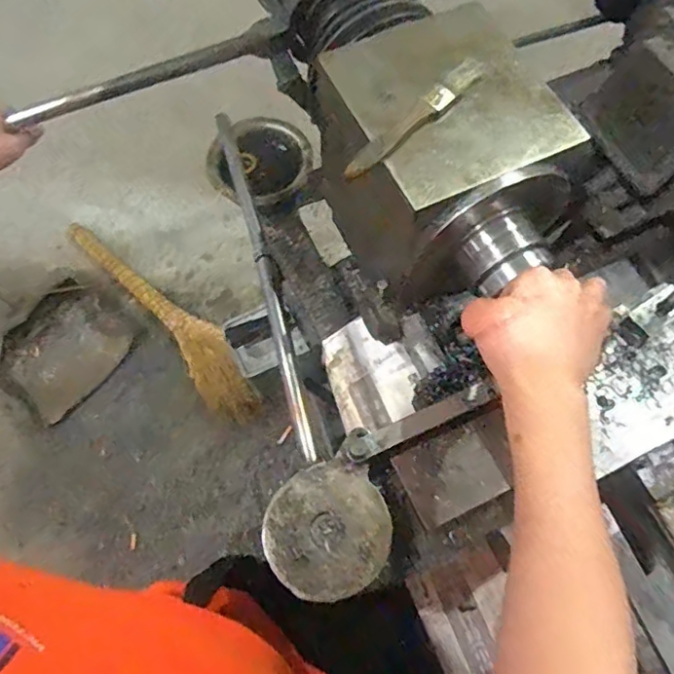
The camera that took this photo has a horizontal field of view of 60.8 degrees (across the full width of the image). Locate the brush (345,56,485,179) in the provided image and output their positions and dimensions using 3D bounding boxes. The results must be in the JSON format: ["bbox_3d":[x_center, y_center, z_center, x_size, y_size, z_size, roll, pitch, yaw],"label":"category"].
[{"bbox_3d":[0.064,-0.172,0.448,0.017,0.012,0.152,41,73,16],"label":"brush"}]

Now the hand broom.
[{"bbox_3d":[-0.446,-0.061,1.450,0.137,0.051,0.735,-42,73,-16],"label":"hand broom"}]

